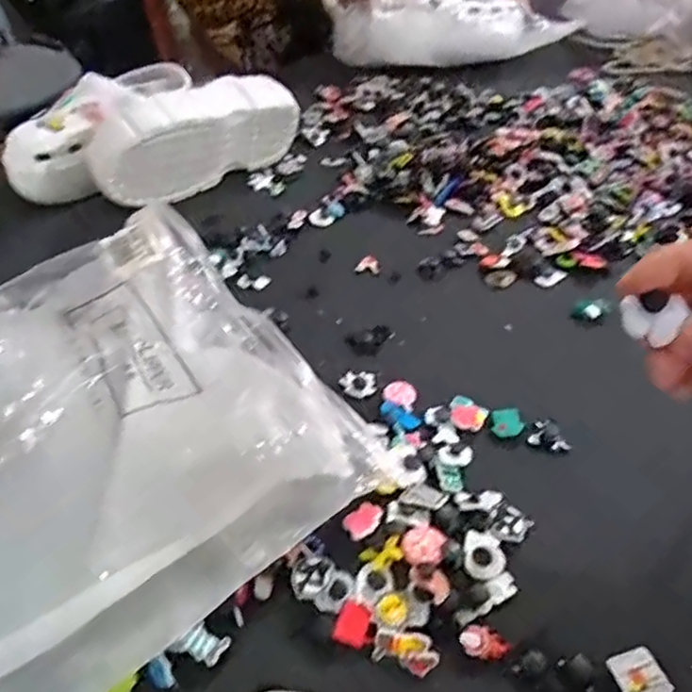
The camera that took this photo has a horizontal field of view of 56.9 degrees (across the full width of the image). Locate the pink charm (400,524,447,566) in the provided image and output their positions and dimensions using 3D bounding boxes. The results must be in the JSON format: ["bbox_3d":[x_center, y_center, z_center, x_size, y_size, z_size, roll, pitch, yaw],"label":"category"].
[{"bbox_3d":[0.047,0.119,0.385,0.027,0.006,0.026,-2,42,1],"label":"pink charm"}]

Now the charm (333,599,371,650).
[{"bbox_3d":[0.004,0.150,0.347,0.018,0.004,0.024,9,44,13],"label":"charm"}]

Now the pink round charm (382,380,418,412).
[{"bbox_3d":[0.040,0.036,0.477,0.026,0.004,0.028,-2,42,1],"label":"pink round charm"}]

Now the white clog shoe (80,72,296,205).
[{"bbox_3d":[-0.163,-0.231,0.707,0.237,0.105,0.084,-25,47,-22],"label":"white clog shoe"}]

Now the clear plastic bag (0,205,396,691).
[{"bbox_3d":[-0.204,0.070,0.391,0.365,0.079,0.297,-32,50,-28],"label":"clear plastic bag"}]

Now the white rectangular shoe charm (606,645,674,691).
[{"bbox_3d":[0.149,0.166,0.323,0.023,0.004,0.025,-14,44,-12],"label":"white rectangular shoe charm"}]

